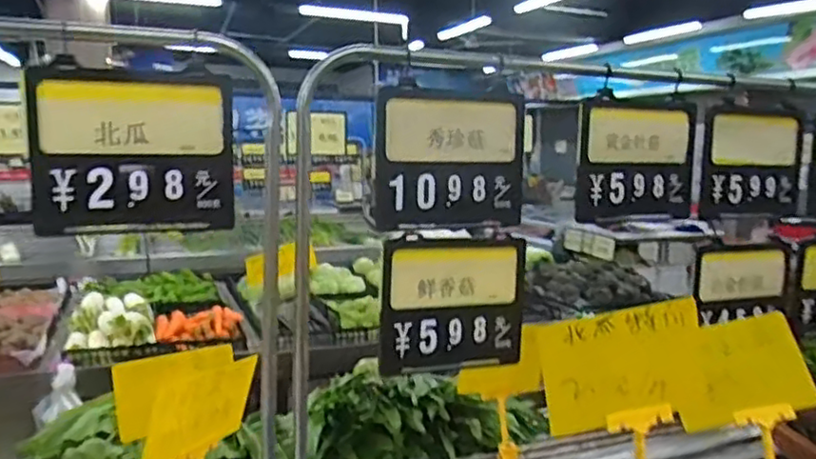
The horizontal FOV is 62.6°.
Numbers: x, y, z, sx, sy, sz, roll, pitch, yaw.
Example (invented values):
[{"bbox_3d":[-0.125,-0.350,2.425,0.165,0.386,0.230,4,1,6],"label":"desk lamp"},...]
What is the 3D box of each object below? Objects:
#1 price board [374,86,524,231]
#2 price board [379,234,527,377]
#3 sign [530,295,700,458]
[{"bbox_3d":[0.063,-0.100,0.940,0.229,0.192,0.035,-3,7,-27],"label":"price board"},{"bbox_3d":[0.071,0.103,0.952,0.225,0.180,0.025,-2,7,-24],"label":"price board"},{"bbox_3d":[0.266,0.232,0.859,0.208,0.272,0.036,-1,7,-17],"label":"sign"}]

